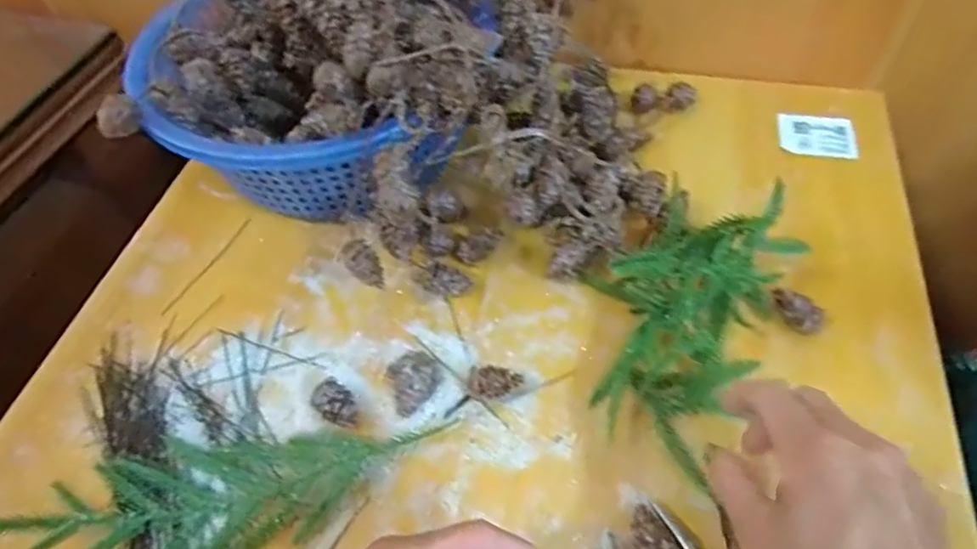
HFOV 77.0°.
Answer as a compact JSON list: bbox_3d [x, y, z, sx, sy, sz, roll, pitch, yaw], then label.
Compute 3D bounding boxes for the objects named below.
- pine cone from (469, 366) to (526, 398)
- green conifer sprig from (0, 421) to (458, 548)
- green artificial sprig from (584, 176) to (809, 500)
[{"bbox_3d":[0.005,0.070,0.391,0.034,0.021,0.020,-7,53,-1],"label":"pine cone"},{"bbox_3d":[-0.153,0.123,0.355,0.230,0.029,0.083,-20,54,-10],"label":"green conifer sprig"},{"bbox_3d":[0.119,0.019,0.383,0.105,0.084,0.168,21,57,19],"label":"green artificial sprig"}]

